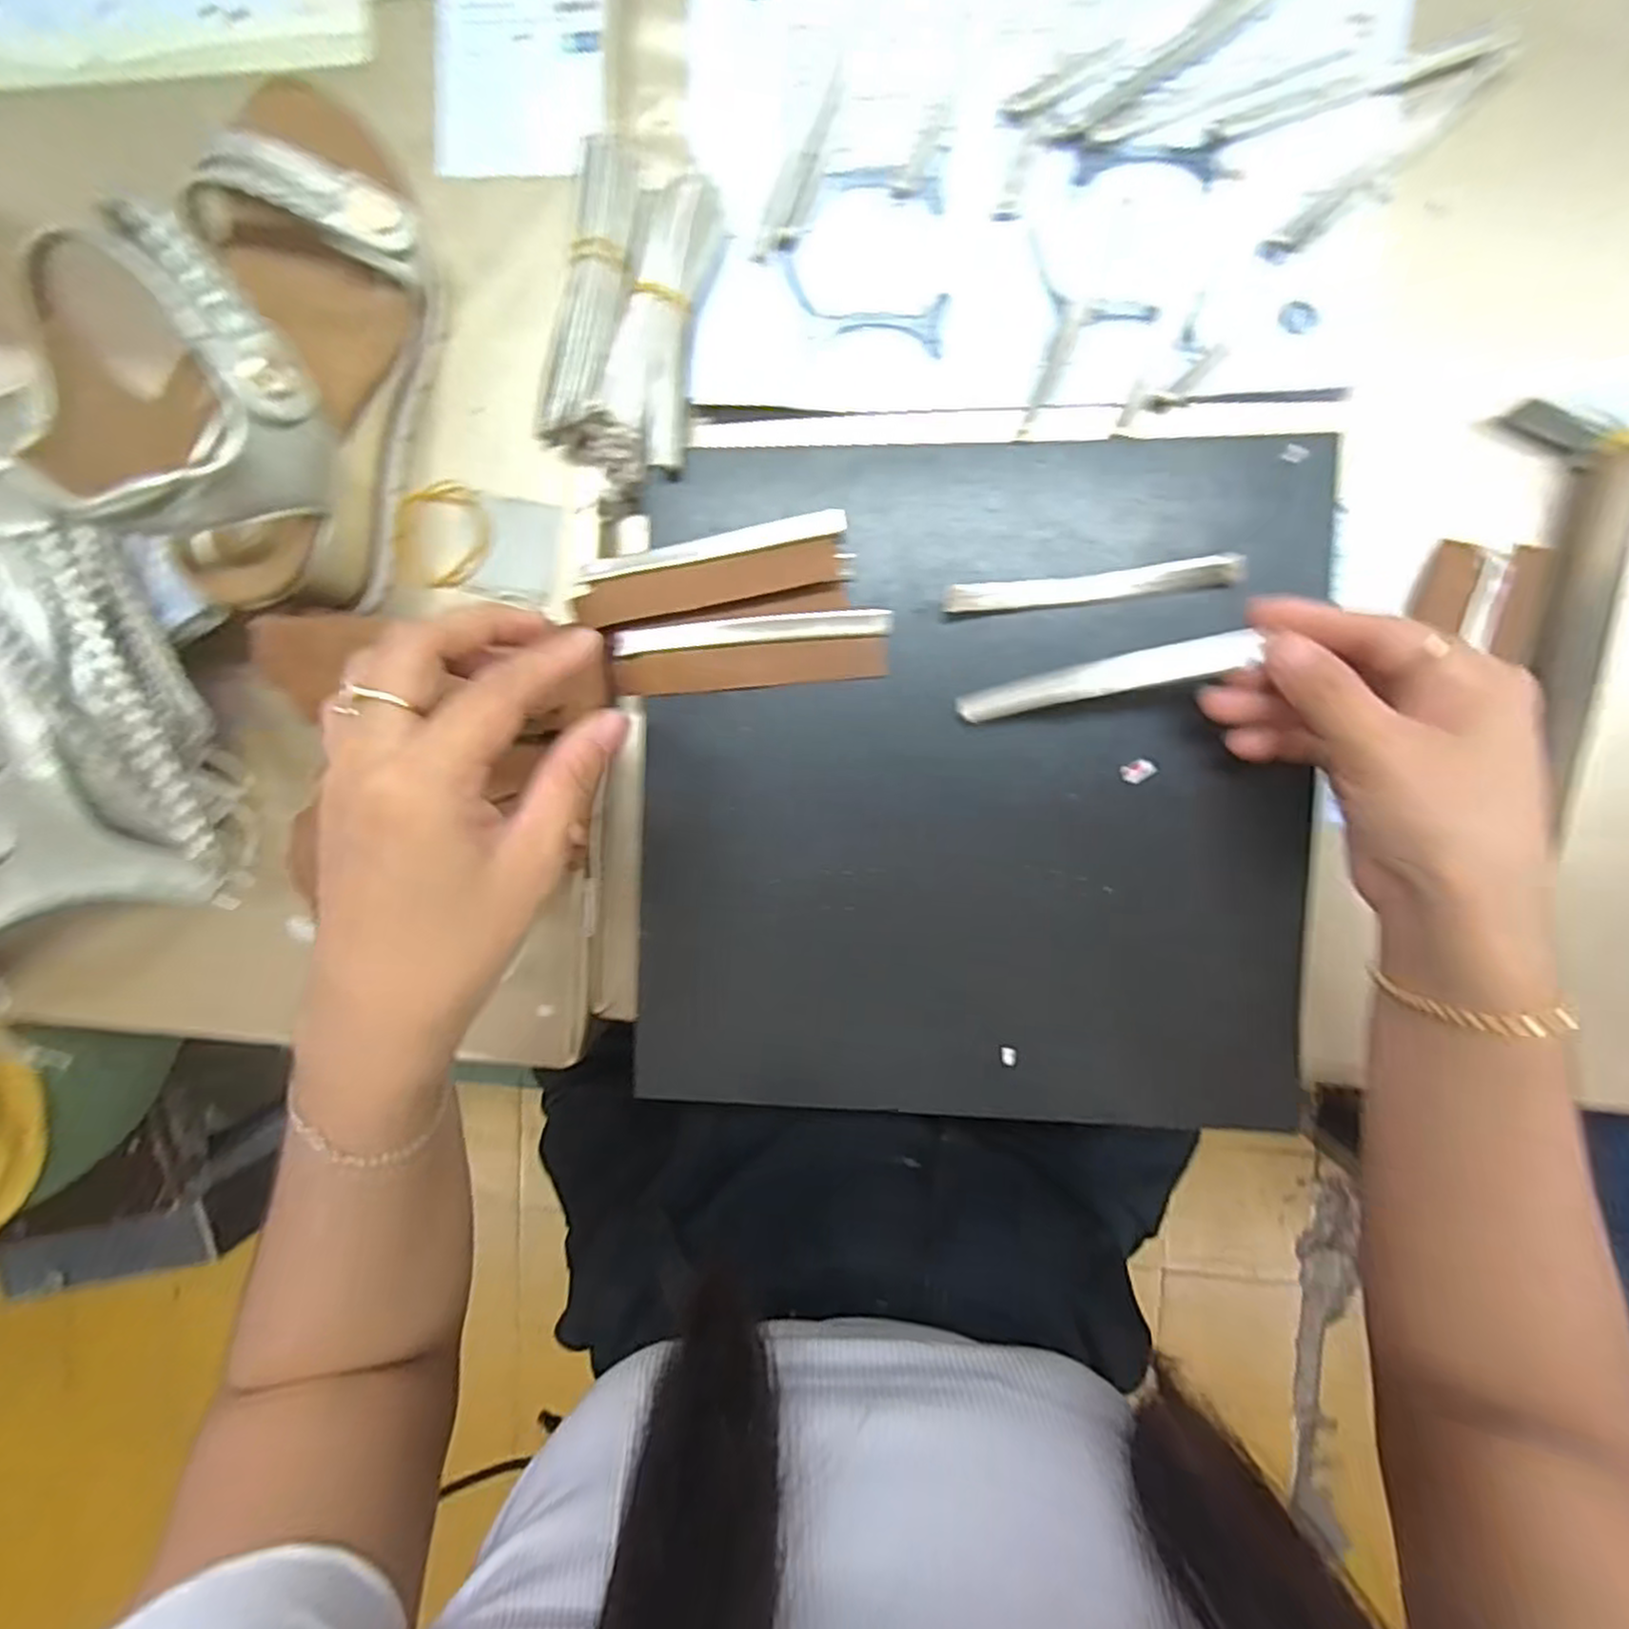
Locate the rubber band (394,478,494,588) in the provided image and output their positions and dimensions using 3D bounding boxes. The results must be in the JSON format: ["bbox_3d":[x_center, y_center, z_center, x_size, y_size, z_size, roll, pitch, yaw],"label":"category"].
[{"bbox_3d":[-0.181,-0.137,0.355,0.047,0.006,0.050,10,94,4],"label":"rubber band"}]

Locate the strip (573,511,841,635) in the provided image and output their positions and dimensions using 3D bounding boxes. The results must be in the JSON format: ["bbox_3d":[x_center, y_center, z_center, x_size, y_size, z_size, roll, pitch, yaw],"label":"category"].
[{"bbox_3d":[-0.047,-0.108,0.324,0.121,0.009,0.030,-11,93,5],"label":"strip"}]

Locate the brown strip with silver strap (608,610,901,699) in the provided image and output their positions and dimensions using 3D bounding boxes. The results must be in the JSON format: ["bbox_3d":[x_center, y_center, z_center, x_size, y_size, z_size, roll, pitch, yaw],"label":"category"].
[{"bbox_3d":[-0.028,-0.072,0.328,0.123,0.005,0.031,-5,93,1],"label":"brown strip with silver strap"}]

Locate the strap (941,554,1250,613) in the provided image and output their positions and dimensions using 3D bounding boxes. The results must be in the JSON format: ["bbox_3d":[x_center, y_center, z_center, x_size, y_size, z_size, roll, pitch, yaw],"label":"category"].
[{"bbox_3d":[0.119,-0.098,0.313,0.123,0.012,0.011,-5,93,5],"label":"strap"}]

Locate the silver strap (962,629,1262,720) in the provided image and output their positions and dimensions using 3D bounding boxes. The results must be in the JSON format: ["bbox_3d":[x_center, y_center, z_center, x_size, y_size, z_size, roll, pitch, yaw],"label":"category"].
[{"bbox_3d":[0.117,-0.056,0.301,0.113,0.014,0.016,-11,93,18],"label":"silver strap"}]

